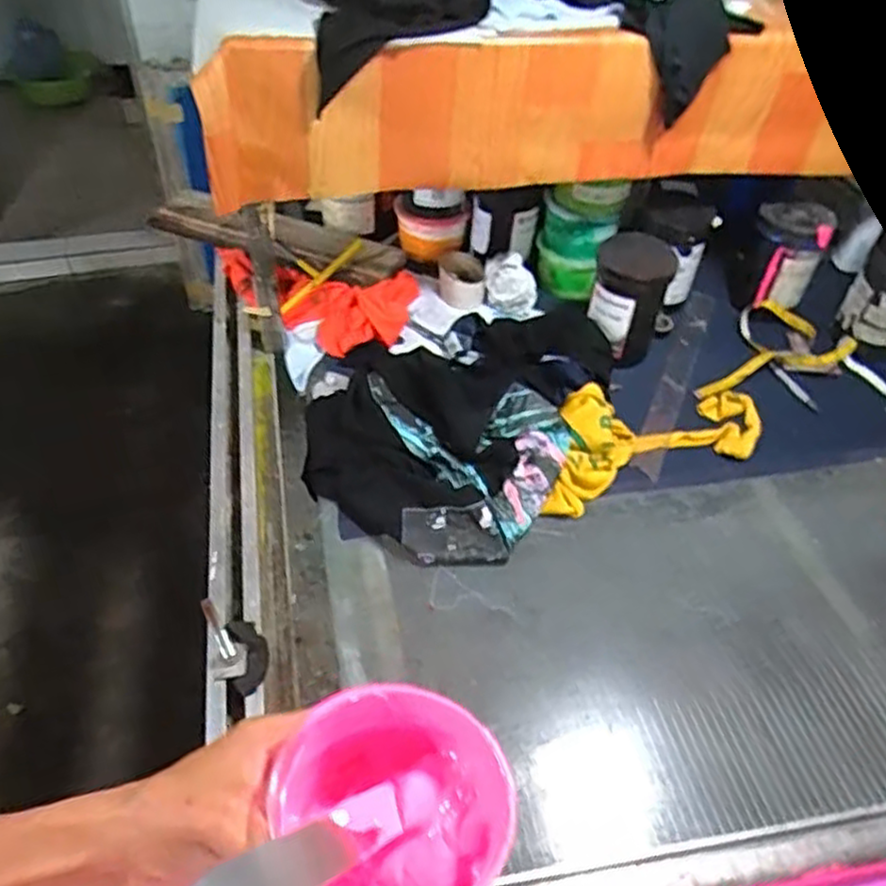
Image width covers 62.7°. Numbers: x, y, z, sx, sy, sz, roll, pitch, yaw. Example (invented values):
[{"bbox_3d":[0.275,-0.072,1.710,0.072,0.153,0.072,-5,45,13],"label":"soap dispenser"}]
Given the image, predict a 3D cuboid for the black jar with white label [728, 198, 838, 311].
[{"bbox_3d":[0.528,-0.285,1.153,0.117,0.172,0.093,19,47,15],"label":"black jar with white label"}]

